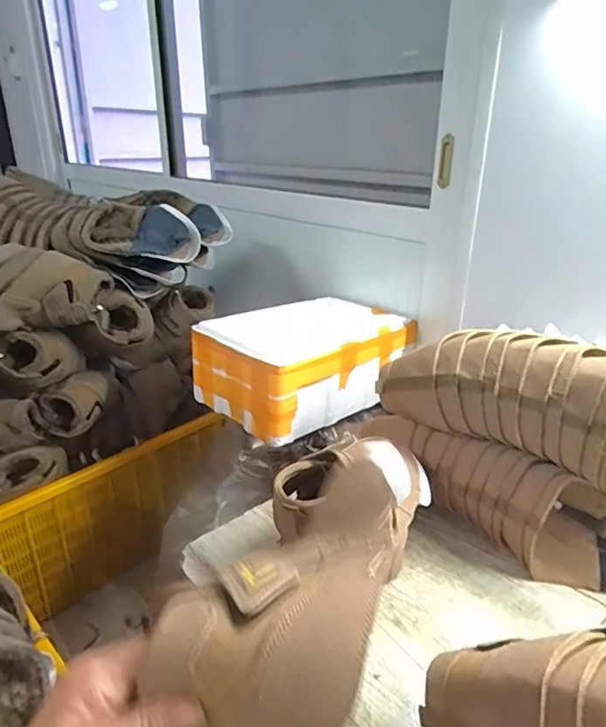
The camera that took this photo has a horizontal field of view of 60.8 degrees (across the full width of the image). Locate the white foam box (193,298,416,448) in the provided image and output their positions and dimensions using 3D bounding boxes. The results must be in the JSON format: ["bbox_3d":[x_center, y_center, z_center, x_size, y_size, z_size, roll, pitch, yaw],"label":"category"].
[{"bbox_3d":[0.016,-0.012,1.069,0.416,0.154,0.269,-20,31,-39],"label":"white foam box"}]

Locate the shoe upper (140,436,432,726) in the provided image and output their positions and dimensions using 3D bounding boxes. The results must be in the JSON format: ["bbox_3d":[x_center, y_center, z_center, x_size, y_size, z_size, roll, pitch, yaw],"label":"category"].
[{"bbox_3d":[0.006,0.131,0.335,0.108,0.057,0.233,9,27,20],"label":"shoe upper"}]

